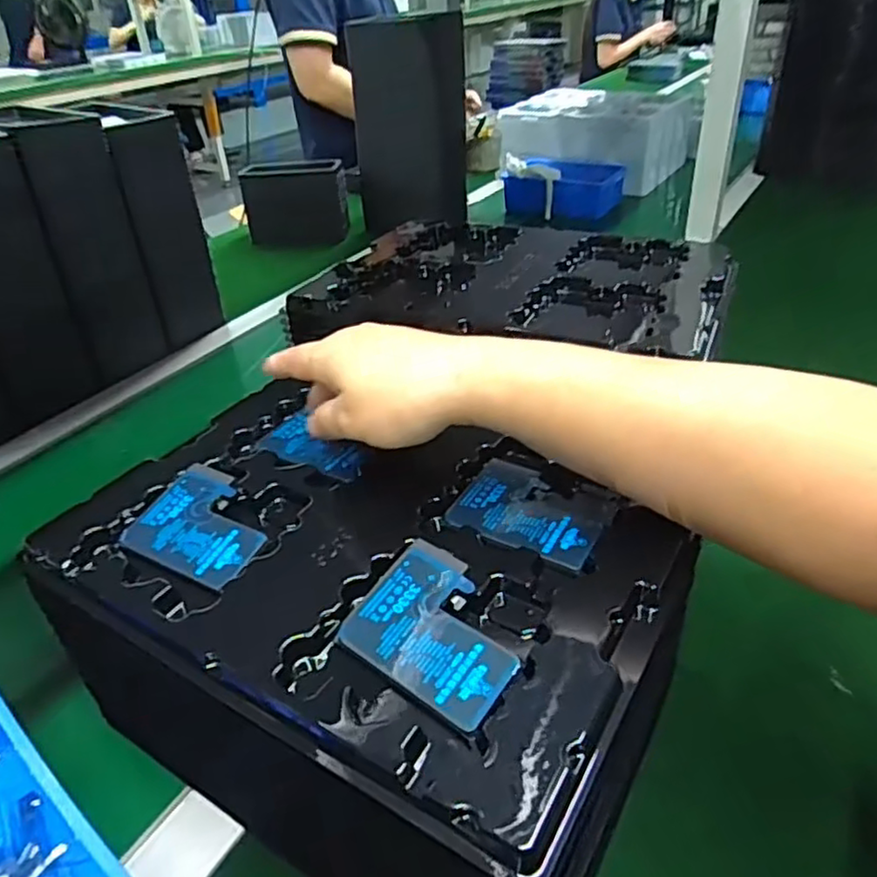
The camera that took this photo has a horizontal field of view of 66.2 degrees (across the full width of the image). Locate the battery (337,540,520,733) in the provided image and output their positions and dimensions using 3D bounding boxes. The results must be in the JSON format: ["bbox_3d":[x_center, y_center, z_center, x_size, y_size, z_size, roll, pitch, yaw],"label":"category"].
[{"bbox_3d":[0.001,0.078,0.283,0.076,0.004,0.058,23,56,34],"label":"battery"}]

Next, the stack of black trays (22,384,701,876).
[{"bbox_3d":[-0.036,0.106,0.369,0.274,0.151,0.193,18,42,27],"label":"stack of black trays"}]

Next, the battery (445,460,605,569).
[{"bbox_3d":[0.048,0.036,0.348,0.075,0.005,0.062,19,42,28],"label":"battery"}]

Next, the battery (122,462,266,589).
[{"bbox_3d":[-0.120,0.044,0.348,0.077,0.008,0.058,18,41,27],"label":"battery"}]

